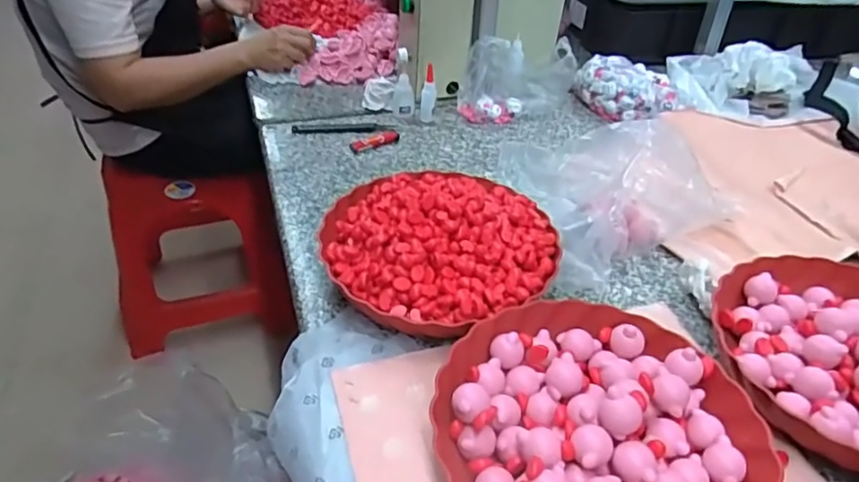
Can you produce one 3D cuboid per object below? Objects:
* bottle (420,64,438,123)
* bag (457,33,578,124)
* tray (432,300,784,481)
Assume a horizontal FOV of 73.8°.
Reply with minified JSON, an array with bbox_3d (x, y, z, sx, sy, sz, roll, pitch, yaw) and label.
[{"bbox_3d":[-0.002,-0.228,0.878,0.026,0.075,0.020,2,38,-2],"label":"bottle"},{"bbox_3d":[0.142,-0.266,0.926,0.196,0.097,0.117,-27,48,-33],"label":"bag"},{"bbox_3d":[0.128,0.142,0.433,0.223,0.050,0.237,-23,45,-29],"label":"tray"}]

